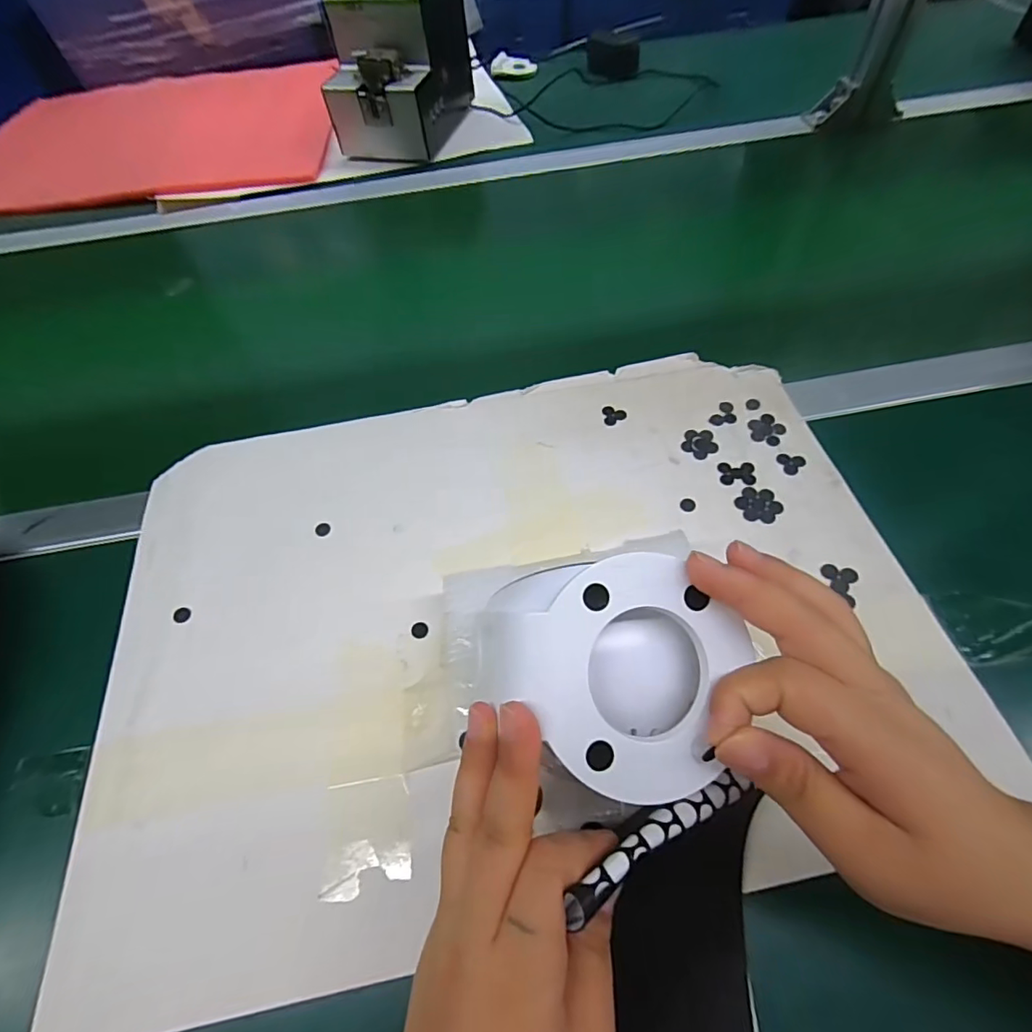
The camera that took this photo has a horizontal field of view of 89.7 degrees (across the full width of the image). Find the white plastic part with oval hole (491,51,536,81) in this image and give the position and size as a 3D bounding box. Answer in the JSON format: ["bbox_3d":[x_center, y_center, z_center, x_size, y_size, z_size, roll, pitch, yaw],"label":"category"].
[{"bbox_3d":[-0.004,-0.705,0.814,0.071,0.030,0.027,-12,57,-4],"label":"white plastic part with oval hole"}]

